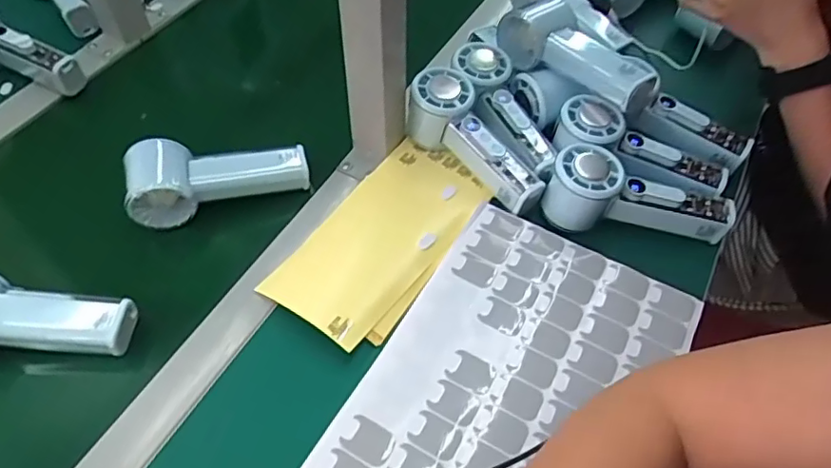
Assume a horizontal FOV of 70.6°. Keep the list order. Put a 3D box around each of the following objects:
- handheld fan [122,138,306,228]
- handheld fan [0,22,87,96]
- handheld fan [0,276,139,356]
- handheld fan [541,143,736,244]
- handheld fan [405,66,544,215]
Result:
[{"bbox_3d":[-0.171,-0.053,0.507,0.148,0.052,0.058,-7,54,-6],"label":"handheld fan"},{"bbox_3d":[-0.411,-0.187,0.604,0.155,0.057,0.047,27,57,2],"label":"handheld fan"},{"bbox_3d":[-0.288,0.061,0.434,0.144,0.057,0.062,-1,54,-1],"label":"handheld fan"},{"bbox_3d":[0.189,-0.027,0.508,0.151,0.052,0.055,15,54,-6],"label":"handheld fan"},{"bbox_3d":[0.052,-0.080,0.539,0.053,0.056,0.150,-35,76,-24],"label":"handheld fan"}]

